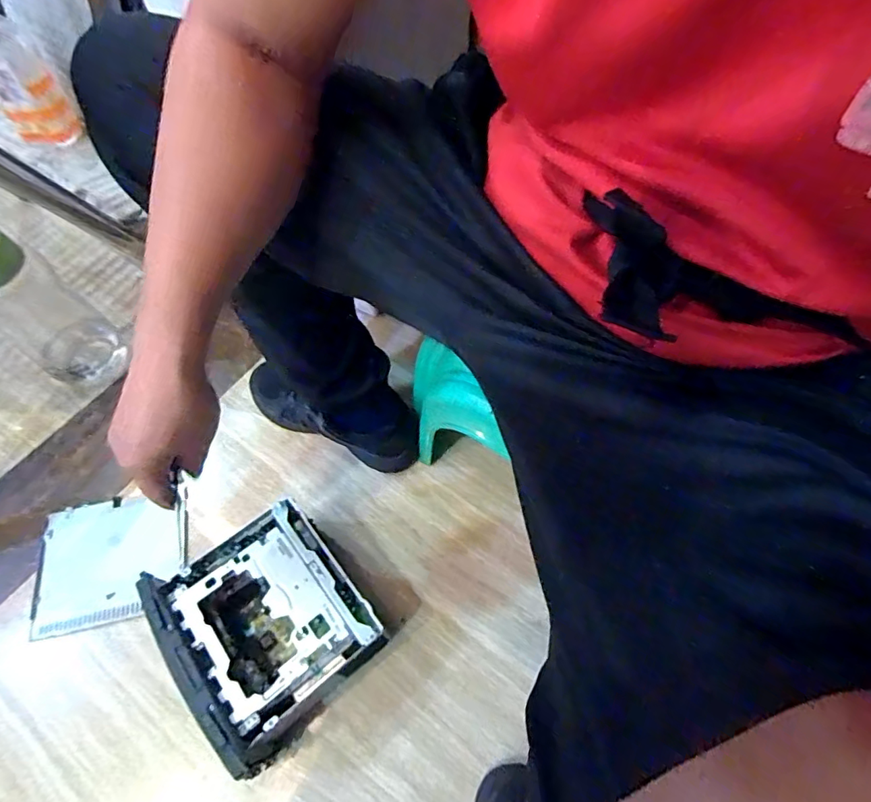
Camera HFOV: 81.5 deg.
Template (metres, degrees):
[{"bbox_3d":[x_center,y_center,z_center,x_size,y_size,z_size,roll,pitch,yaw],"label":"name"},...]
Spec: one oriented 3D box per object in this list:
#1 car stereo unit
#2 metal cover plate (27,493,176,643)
[{"bbox_3d":[-0.175,0.238,0.548,0.173,0.122,0.192,-37,66,-19],"label":"car stereo unit"},{"bbox_3d":[-0.418,0.201,0.639,0.164,0.007,0.157,-10,60,-6],"label":"metal cover plate"}]

